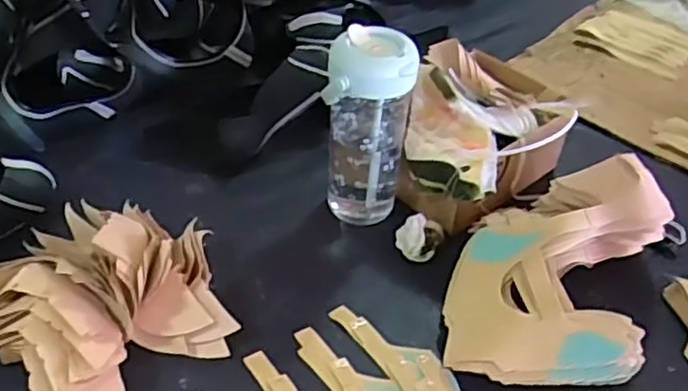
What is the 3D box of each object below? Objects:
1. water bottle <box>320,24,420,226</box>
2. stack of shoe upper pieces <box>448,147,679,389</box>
[{"bbox_3d":[0.024,-0.069,0.724,0.085,0.212,0.074,5,42,0],"label":"water bottle"},{"bbox_3d":[0.218,0.059,0.666,0.187,0.121,0.269,21,44,16],"label":"stack of shoe upper pieces"}]

